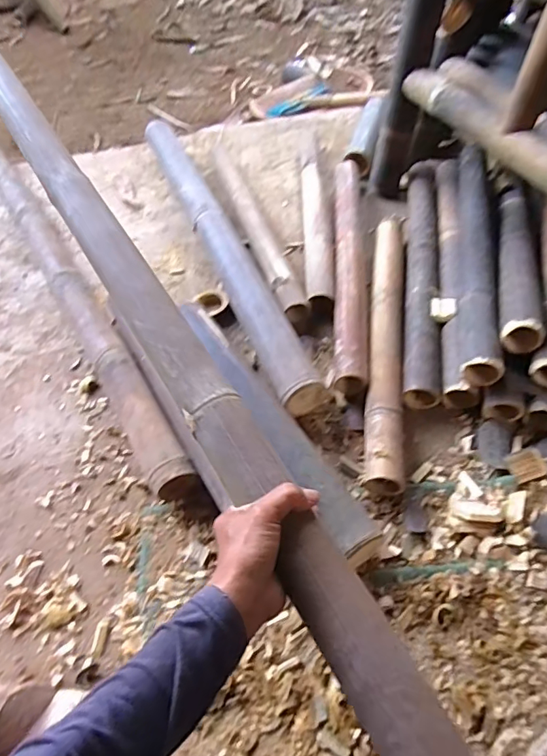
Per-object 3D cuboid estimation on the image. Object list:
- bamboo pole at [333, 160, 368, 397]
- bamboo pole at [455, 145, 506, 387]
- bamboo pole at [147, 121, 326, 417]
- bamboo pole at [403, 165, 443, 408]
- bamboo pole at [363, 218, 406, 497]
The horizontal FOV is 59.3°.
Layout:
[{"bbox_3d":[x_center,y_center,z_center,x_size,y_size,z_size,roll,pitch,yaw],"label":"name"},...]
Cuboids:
[{"bbox_3d":[0.155,-0.238,0.977,0.060,0.066,0.643,2,52,6],"label":"bamboo pole"},{"bbox_3d":[0.378,-0.260,0.896,0.064,0.054,0.636,8,55,10],"label":"bamboo pole"},{"bbox_3d":[-0.129,-0.307,1.046,0.084,0.082,0.963,-21,55,-10],"label":"bamboo pole"},{"bbox_3d":[0.298,-0.235,0.964,0.059,0.063,0.679,6,53,9],"label":"bamboo pole"},{"bbox_3d":[0.201,-0.074,0.852,0.058,0.063,0.581,5,53,9],"label":"bamboo pole"}]

